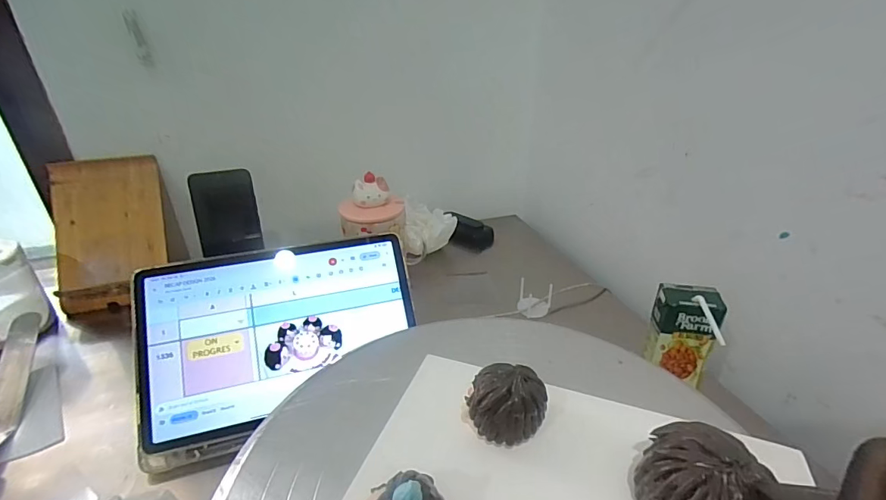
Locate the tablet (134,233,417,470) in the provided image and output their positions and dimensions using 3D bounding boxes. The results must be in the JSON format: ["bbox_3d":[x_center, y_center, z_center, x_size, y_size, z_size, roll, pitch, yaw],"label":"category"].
[{"bbox_3d":[-0.154,0.079,0.425,0.255,0.175,0.017,-10,-14,-16],"label":"tablet"}]

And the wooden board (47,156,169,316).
[{"bbox_3d":[-0.446,-0.024,0.582,0.123,0.195,0.022,-8,-5,-25],"label":"wooden board"}]

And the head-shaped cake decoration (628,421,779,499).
[{"bbox_3d":[0.113,0.109,0.185,0.046,0.044,0.052,-2,29,-2],"label":"head-shaped cake decoration"}]

